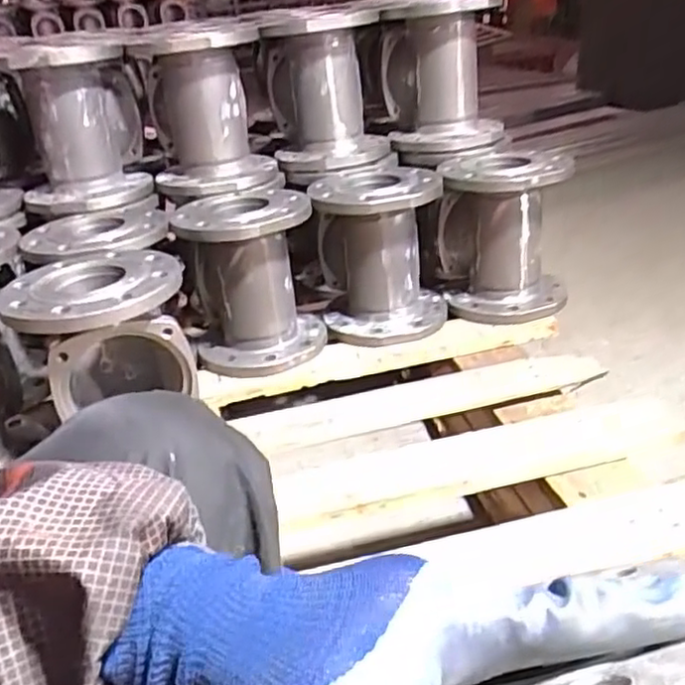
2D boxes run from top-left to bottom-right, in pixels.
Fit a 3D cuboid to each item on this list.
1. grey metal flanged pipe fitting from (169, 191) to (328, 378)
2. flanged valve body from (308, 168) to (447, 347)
[{"bbox_3d":[-0.132,-0.083,0.993,0.189,0.219,0.170,-3,29,3],"label":"grey metal flanged pipe fitting"},{"bbox_3d":[0.056,-0.128,1.037,0.180,0.221,0.162,-3,29,3],"label":"flanged valve body"}]

